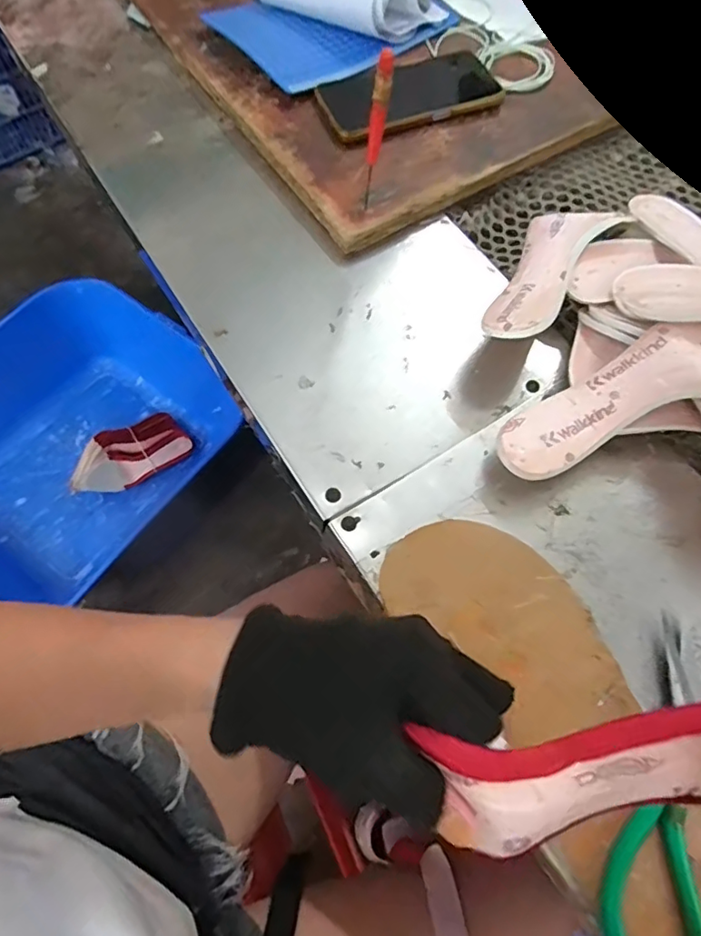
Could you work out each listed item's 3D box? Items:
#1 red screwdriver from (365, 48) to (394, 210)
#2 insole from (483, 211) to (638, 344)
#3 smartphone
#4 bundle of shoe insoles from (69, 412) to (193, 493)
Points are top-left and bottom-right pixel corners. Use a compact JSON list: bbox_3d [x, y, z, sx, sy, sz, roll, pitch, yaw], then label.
[{"bbox_3d":[0.019,-0.234,0.391,0.012,0.117,0.011,9,66,2],"label":"red screwdriver"},{"bbox_3d":[0.137,-0.140,0.390,0.053,0.026,0.143,33,69,12],"label":"insole"},{"bbox_3d":[0.053,-0.346,0.500,0.166,0.010,0.086,-23,69,-11],"label":"smartphone"},{"bbox_3d":[-0.445,-0.028,1.094,0.229,0.077,0.110,-30,71,-14],"label":"bundle of shoe insoles"}]

